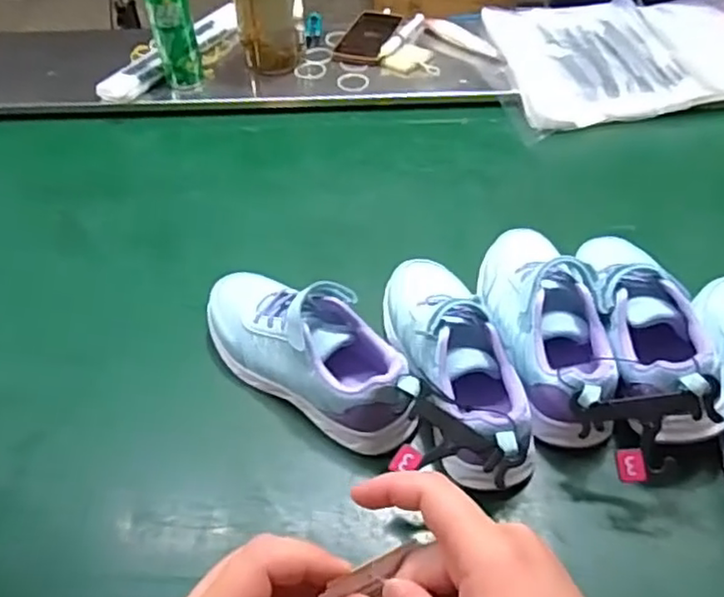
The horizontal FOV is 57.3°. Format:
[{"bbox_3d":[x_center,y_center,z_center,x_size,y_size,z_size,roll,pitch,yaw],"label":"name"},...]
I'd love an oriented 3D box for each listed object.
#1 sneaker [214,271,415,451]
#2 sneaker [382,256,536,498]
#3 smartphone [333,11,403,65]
[{"bbox_3d":[-0.045,0.041,0.586,0.234,0.079,0.090,26,53,28],"label":"sneaker"},{"bbox_3d":[0.078,0.050,0.571,0.080,0.084,0.247,-15,46,-8],"label":"sneaker"},{"bbox_3d":[0.014,-0.415,1.039,0.078,0.015,0.170,9,47,15],"label":"smartphone"}]

